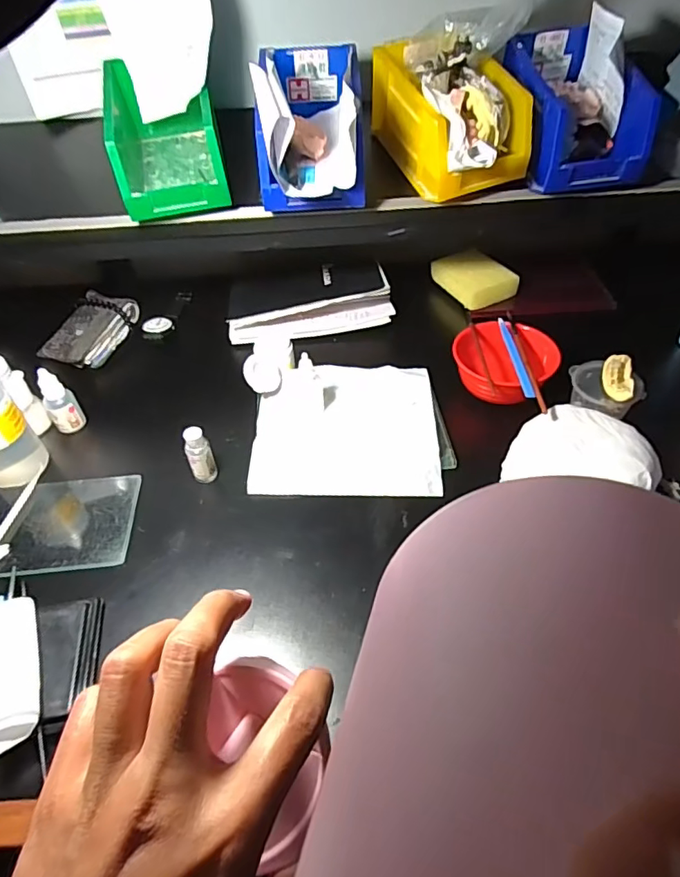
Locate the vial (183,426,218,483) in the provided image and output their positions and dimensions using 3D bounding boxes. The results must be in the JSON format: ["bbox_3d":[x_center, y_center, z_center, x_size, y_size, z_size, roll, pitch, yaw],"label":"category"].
[{"bbox_3d":[-0.136,0.016,0.505,0.023,0.057,0.022,-18,49,-14],"label":"vial"}]

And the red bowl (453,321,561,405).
[{"bbox_3d":[0.179,-0.083,0.580,0.096,0.050,0.102,-1,47,1],"label":"red bowl"}]

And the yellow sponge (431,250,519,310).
[{"bbox_3d":[0.183,-0.227,0.728,0.084,0.027,0.107,-24,51,-19],"label":"yellow sponge"}]

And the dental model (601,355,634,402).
[{"bbox_3d":[0.280,-0.058,0.525,0.027,0.024,0.056,13,49,15],"label":"dental model"}]

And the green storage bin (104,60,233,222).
[{"bbox_3d":[-0.180,-0.310,0.539,0.099,0.090,0.168,-12,48,-8],"label":"green storage bin"}]

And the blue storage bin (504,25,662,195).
[{"bbox_3d":[0.231,-0.330,0.526,0.098,0.104,0.155,-12,48,-8],"label":"blue storage bin"}]

